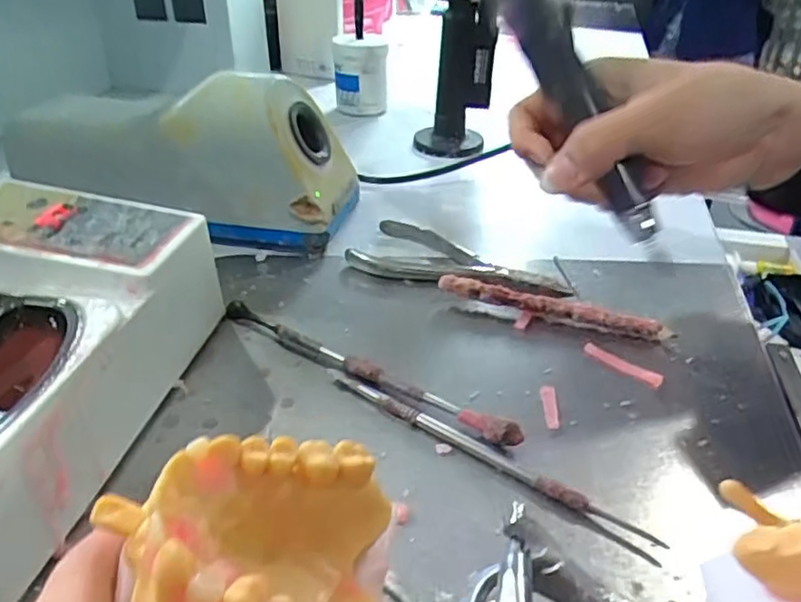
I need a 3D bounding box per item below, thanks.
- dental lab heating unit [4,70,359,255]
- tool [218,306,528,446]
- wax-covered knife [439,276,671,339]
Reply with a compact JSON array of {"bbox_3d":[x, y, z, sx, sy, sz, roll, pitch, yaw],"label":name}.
[{"bbox_3d":[-0.140,-0.099,0.420,0.213,0.093,0.082,7,34,10],"label":"dental lab heating unit"},{"bbox_3d":[-0.023,0.029,0.300,0.171,0.011,0.010,22,39,30],"label":"tool"},{"bbox_3d":[0.079,0.003,0.340,0.119,0.015,0.009,10,35,15],"label":"wax-covered knife"}]

